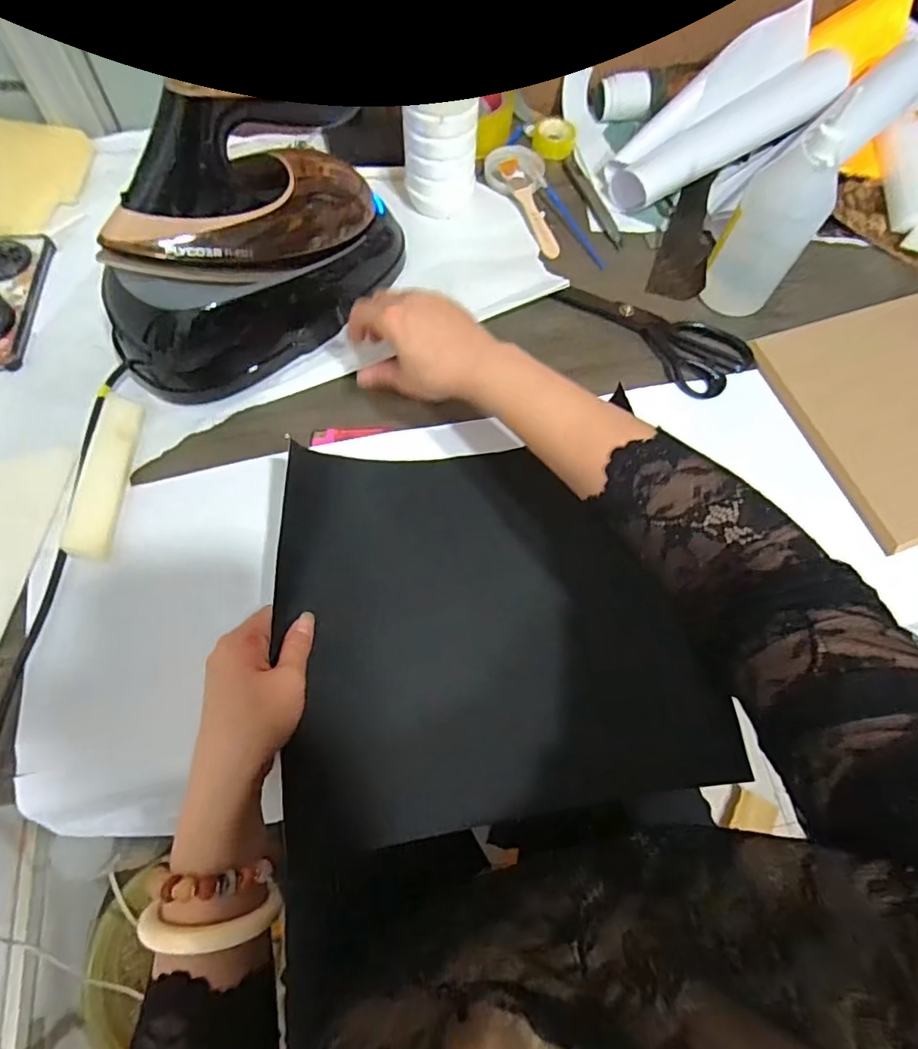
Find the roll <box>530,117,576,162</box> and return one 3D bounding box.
[{"bbox_3d":[0.118,-0.482,0.679,0.051,0.018,0.061,9,68,0],"label":"roll"}]

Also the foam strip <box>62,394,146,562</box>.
[{"bbox_3d":[-0.302,-0.043,0.469,0.036,0.011,0.148,13,64,-27],"label":"foam strip"}]

